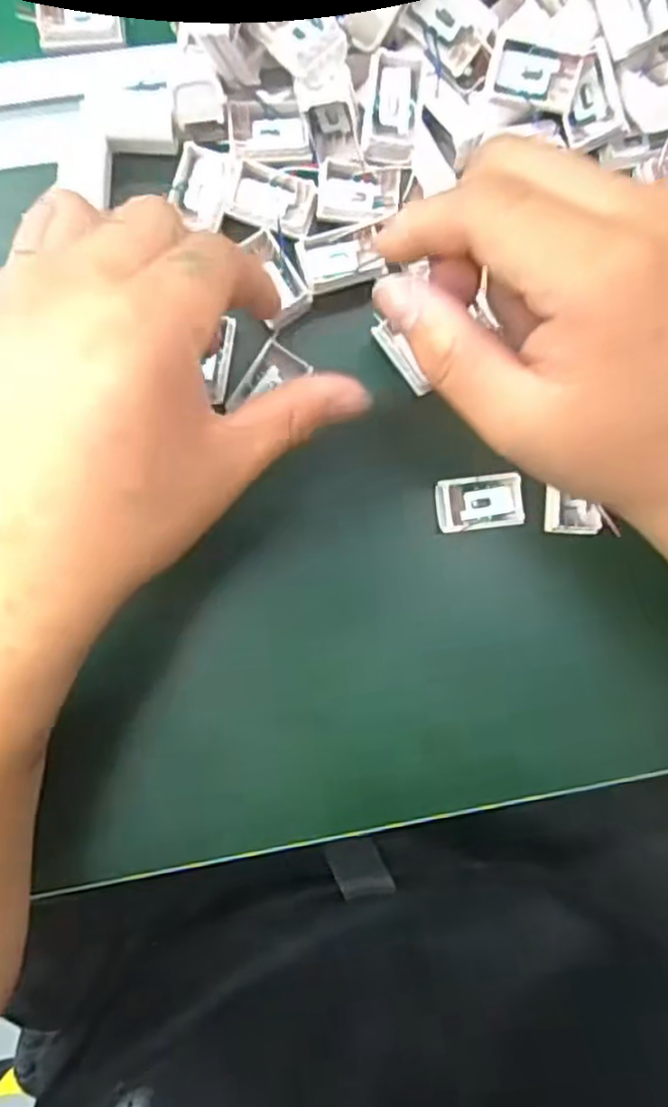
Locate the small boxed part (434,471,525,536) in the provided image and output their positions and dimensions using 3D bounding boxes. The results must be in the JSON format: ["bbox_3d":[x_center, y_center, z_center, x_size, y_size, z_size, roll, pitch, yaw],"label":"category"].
[{"bbox_3d":[0.061,-0.021,0.295,0.037,0.007,0.022,-7,91,-4],"label":"small boxed part"}]

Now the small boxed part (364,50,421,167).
[{"bbox_3d":[0.023,-0.171,0.271,0.018,0.015,0.036,3,104,-4],"label":"small boxed part"}]

